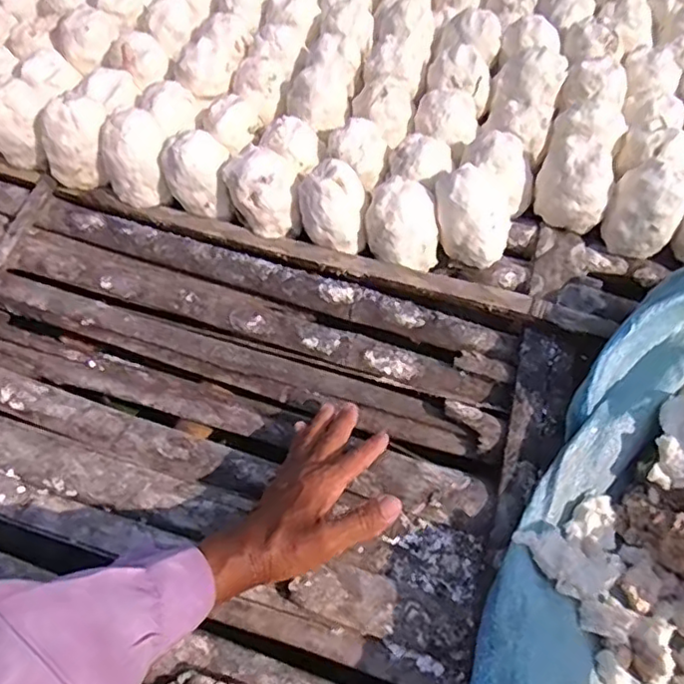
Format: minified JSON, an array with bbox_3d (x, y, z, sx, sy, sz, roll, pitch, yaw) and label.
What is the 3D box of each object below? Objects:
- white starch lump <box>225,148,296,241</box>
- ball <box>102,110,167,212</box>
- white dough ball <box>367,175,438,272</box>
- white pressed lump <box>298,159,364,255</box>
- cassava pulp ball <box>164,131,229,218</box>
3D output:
[{"bbox_3d":[-0.092,-0.170,0.719,0.078,0.092,0.085,2,55,-2],"label":"white starch lump"},{"bbox_3d":[-0.243,-0.215,0.740,0.073,0.099,0.067,2,55,-2],"label":"ball"},{"bbox_3d":[0.068,-0.127,0.690,0.081,0.080,0.074,4,55,0],"label":"white dough ball"},{"bbox_3d":[-0.011,-0.150,0.692,0.072,0.073,0.069,0,55,-3],"label":"white pressed lump"},{"bbox_3d":[-0.168,-0.198,0.728,0.077,0.078,0.063,11,55,4],"label":"cassava pulp ball"}]

